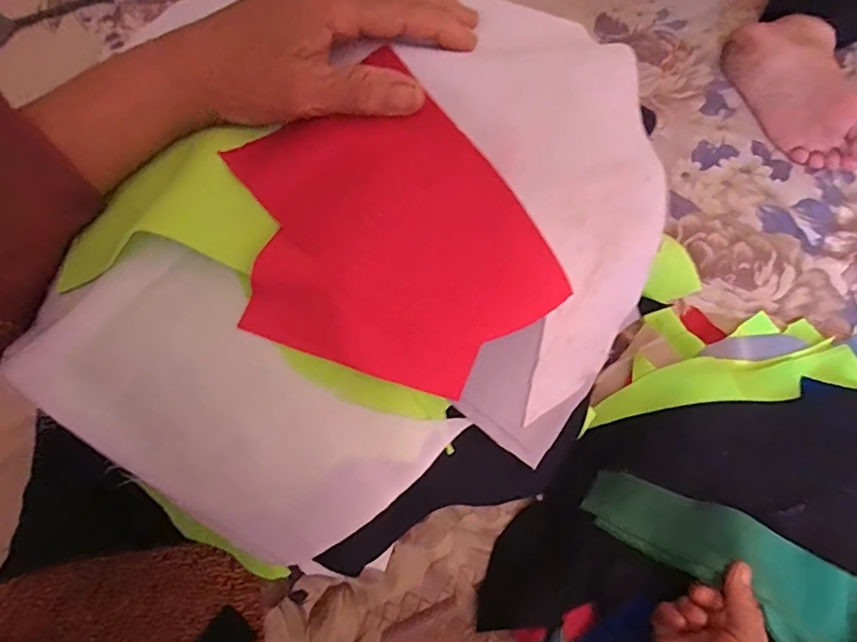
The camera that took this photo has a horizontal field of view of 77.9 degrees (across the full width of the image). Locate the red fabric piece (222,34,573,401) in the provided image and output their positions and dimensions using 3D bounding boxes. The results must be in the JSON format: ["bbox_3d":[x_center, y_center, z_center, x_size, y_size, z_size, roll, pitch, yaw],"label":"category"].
[{"bbox_3d":[-0.024,-0.037,0.239,0.122,0.011,0.143,-35,84,-6],"label":"red fabric piece"}]

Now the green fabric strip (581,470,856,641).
[{"bbox_3d":[0.271,0.196,0.406,0.291,0.059,0.093,22,67,17],"label":"green fabric strip"}]

